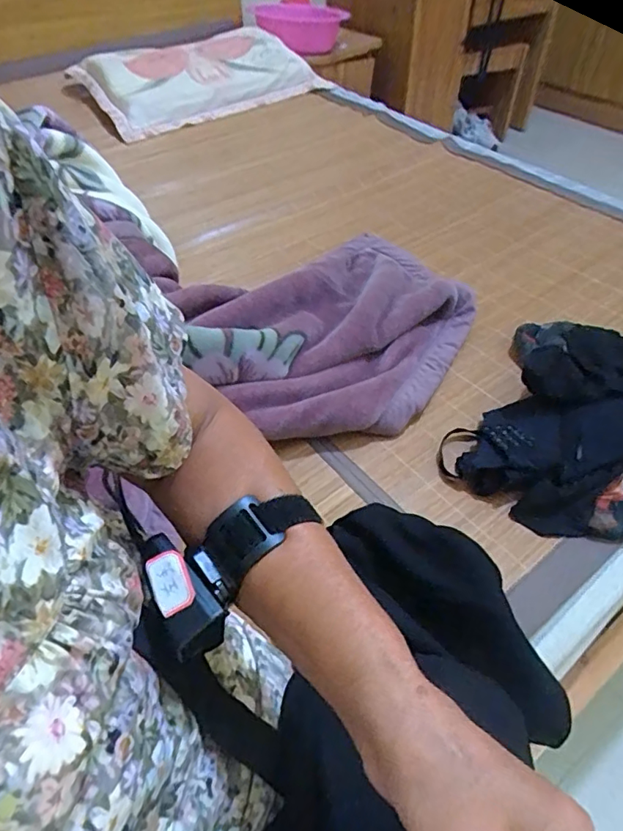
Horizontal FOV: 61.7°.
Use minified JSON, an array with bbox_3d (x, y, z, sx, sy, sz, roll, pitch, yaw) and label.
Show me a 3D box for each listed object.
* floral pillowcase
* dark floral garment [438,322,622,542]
[{"bbox_3d":[-0.300,-0.906,1.409,0.607,0.155,0.273,-14,49,-10],"label":"floral pillowcase"},{"bbox_3d":[0.352,0.008,0.665,0.279,0.064,0.331,27,54,25],"label":"dark floral garment"}]

